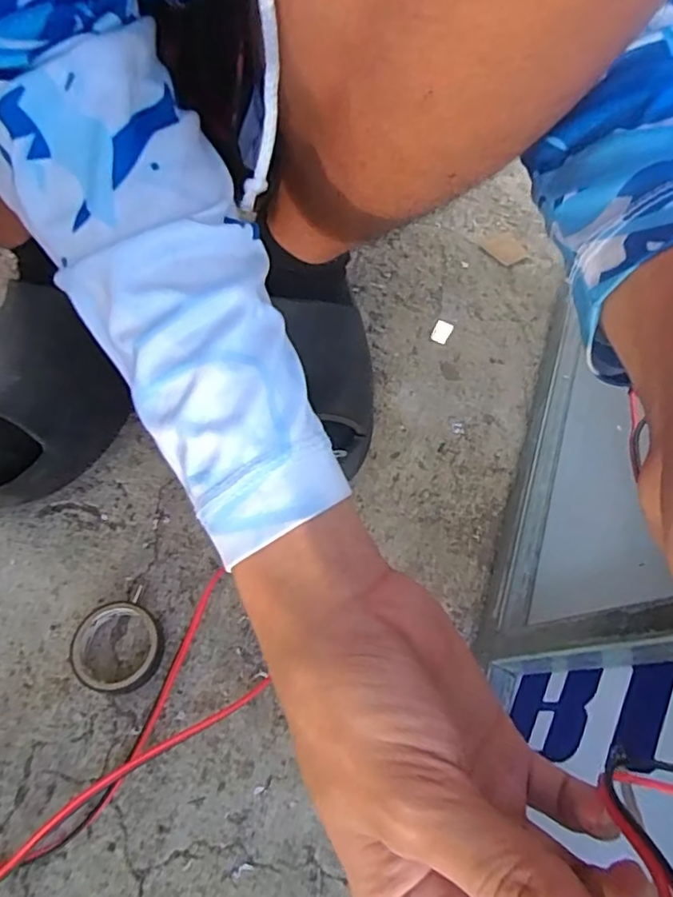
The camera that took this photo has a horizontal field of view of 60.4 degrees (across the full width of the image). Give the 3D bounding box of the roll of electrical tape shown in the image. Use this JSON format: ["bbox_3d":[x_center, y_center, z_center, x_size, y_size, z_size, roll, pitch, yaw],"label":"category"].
[{"bbox_3d":[-0.132,0.121,0.350,0.049,0.021,0.051,2,59,-3],"label":"roll of electrical tape"}]

